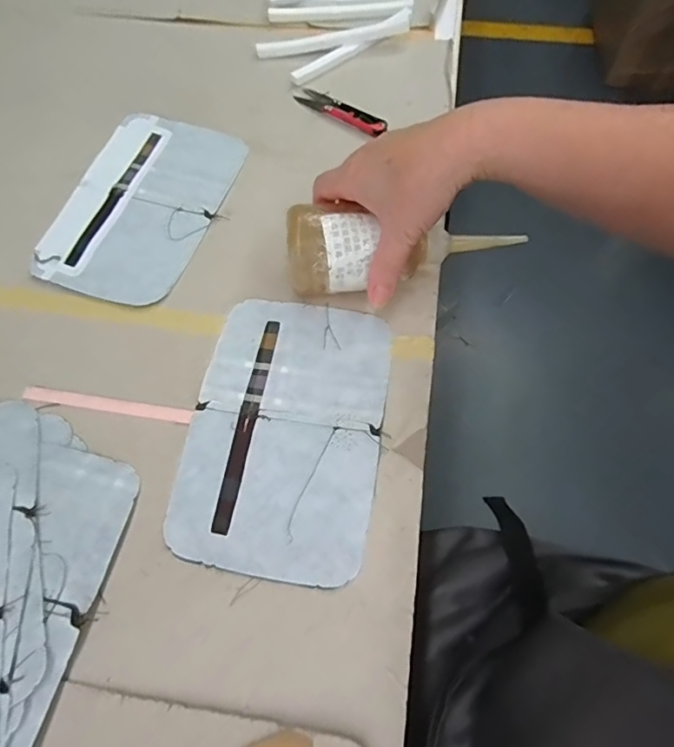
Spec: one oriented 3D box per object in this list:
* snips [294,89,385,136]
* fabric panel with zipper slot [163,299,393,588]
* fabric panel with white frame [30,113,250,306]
[{"bbox_3d":[0.005,-0.259,0.475,0.105,0.007,0.026,39,72,18],"label":"snips"},{"bbox_3d":[-0.035,0.035,0.339,0.127,0.004,0.193,7,65,6],"label":"fabric panel with zipper slot"},{"bbox_3d":[-0.172,-0.153,0.430,0.130,0.008,0.194,17,67,11],"label":"fabric panel with white frame"}]

